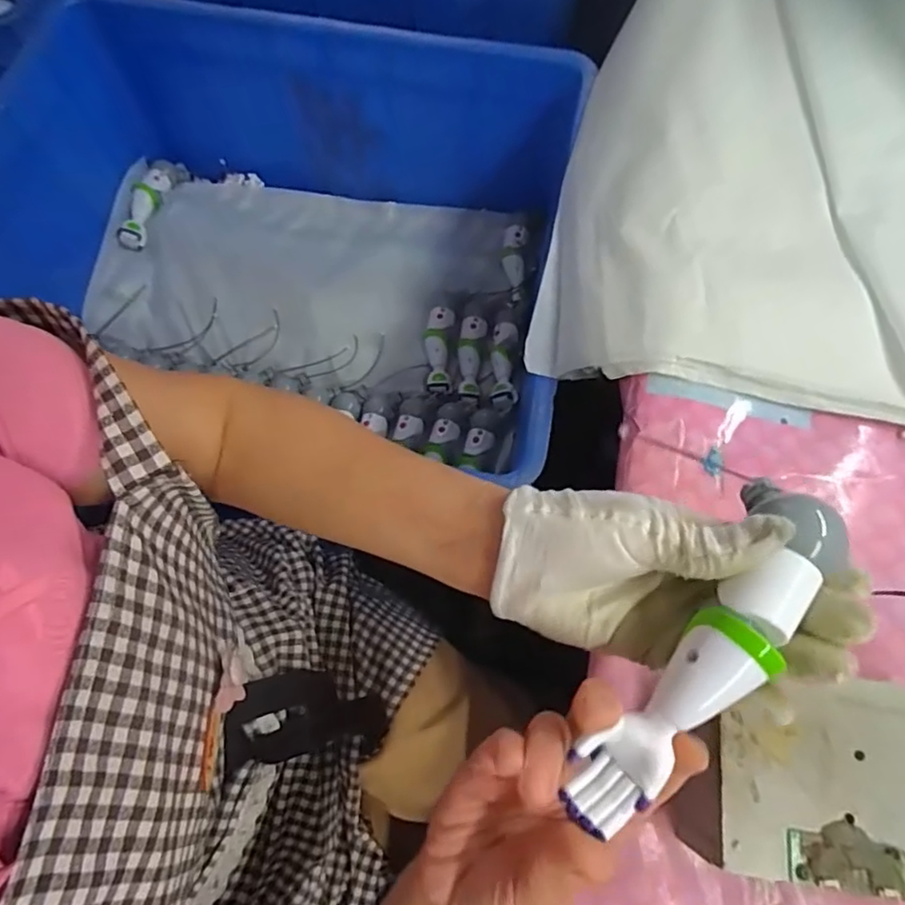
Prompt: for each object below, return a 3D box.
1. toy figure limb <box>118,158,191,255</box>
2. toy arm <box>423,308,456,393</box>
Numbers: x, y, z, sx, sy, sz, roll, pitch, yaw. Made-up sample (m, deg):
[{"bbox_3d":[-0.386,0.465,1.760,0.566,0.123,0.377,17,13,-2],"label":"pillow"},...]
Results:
[{"bbox_3d":[-0.405,-0.333,0.799,0.041,0.034,0.142,14,70,6],"label":"toy figure limb"},{"bbox_3d":[-0.017,-0.125,0.713,0.033,0.023,0.109,3,69,2],"label":"toy arm"}]

